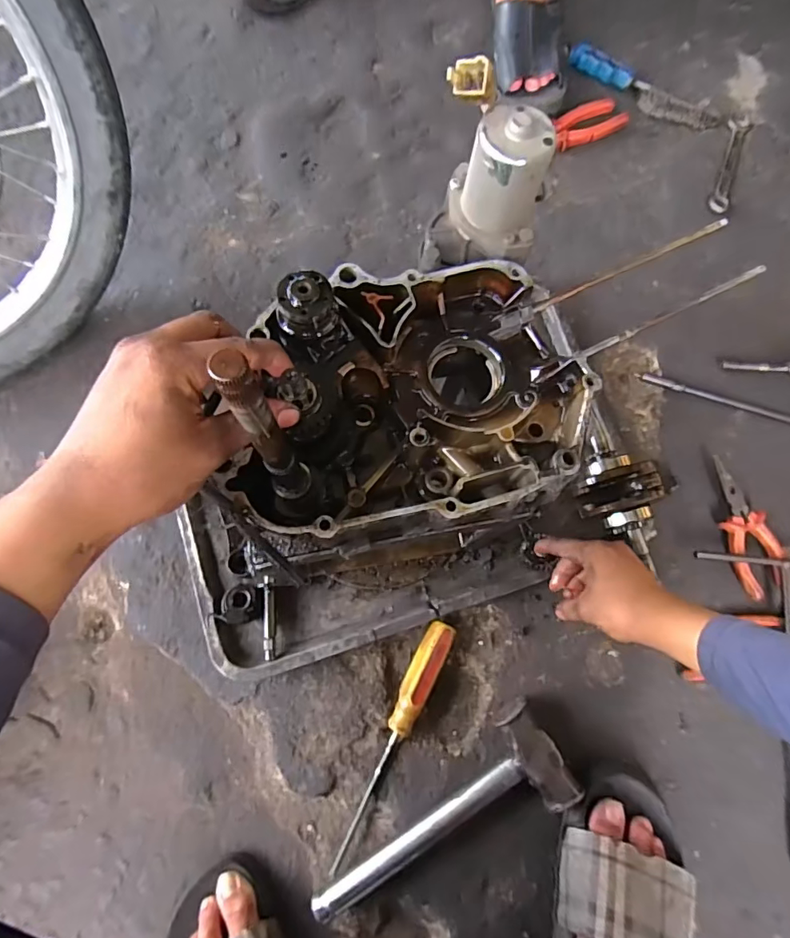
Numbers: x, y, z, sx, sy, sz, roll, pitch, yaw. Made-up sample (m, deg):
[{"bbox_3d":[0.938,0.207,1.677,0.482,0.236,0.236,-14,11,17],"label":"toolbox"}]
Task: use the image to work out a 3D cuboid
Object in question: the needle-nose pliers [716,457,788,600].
[{"bbox_3d":[0.395,0.063,0.555,0.049,0.024,0.153,-9,76,-3],"label":"needle-nose pliers"}]

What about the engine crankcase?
[{"bbox_3d":[0.008,-0.046,0.338,0.232,0.106,0.174,-12,76,-4],"label":"engine crankcase"}]

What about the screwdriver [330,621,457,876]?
[{"bbox_3d":[-0.002,0.272,0.501,0.030,0.023,0.245,26,77,6],"label":"screwdriver"}]

